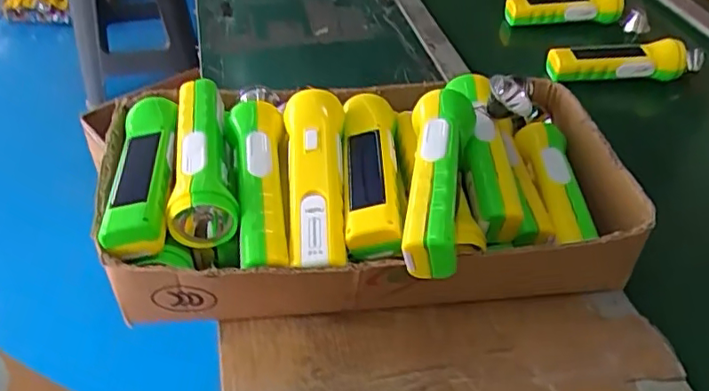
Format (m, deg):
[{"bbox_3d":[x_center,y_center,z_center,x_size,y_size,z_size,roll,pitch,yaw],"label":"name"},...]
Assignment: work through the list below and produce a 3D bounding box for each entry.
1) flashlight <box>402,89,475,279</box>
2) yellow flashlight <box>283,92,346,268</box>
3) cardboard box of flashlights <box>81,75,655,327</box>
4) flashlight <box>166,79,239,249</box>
[{"bbox_3d":[0.064,-0.020,0.440,0.046,0.046,0.170,8,43,5],"label":"flashlight"},{"bbox_3d":[-0.030,-0.011,0.469,0.050,0.045,0.163,2,56,-11],"label":"yellow flashlight"},{"bbox_3d":[0.015,-0.010,0.500,0.437,0.115,0.242,-2,43,-6],"label":"cardboard box of flashlights"},{"bbox_3d":[-0.123,-0.034,0.484,0.049,0.050,0.159,-4,43,-8],"label":"flashlight"}]

